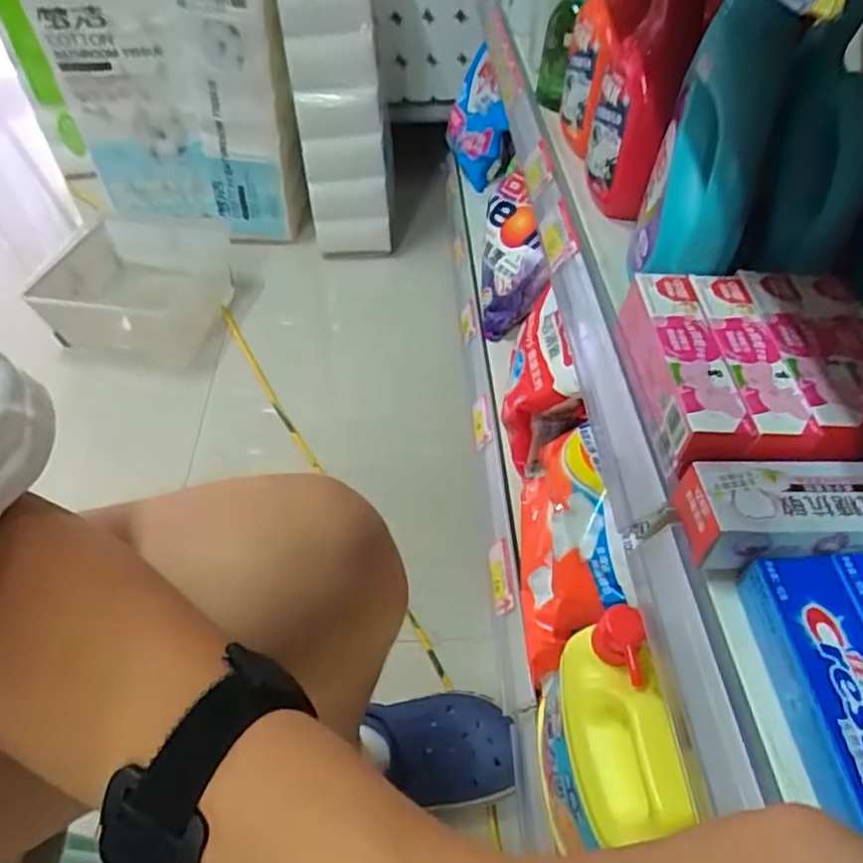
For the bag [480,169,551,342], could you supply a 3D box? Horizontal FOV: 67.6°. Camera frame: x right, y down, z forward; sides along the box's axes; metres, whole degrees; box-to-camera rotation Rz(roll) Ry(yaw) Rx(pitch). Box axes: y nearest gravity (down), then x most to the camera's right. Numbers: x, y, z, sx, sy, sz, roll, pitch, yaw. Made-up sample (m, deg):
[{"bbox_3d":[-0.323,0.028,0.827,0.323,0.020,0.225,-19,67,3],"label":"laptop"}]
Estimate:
[{"bbox_3d":[0.113,-0.266,0.978,0.081,0.169,0.174,-6,49,-5],"label":"bag"}]

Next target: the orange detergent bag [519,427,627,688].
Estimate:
[{"bbox_3d":[0.133,0.106,0.658,0.069,0.118,0.239,0,48,0],"label":"orange detergent bag"}]

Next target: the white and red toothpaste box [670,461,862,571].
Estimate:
[{"bbox_3d":[0.196,0.045,0.352,0.109,0.030,0.051,-1,48,-1],"label":"white and red toothpaste box"}]

